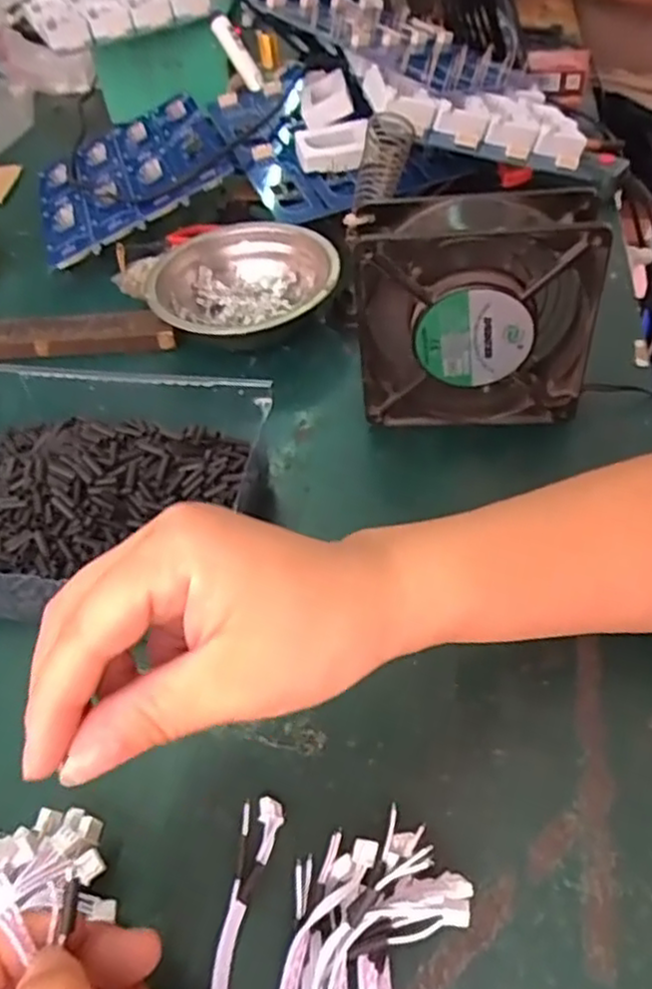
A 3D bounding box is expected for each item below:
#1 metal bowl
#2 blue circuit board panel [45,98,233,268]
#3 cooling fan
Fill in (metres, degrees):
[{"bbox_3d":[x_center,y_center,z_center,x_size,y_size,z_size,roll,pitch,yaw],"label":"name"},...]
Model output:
[{"bbox_3d":[-0.055,-0.138,0.489,0.123,0.042,0.124,-3,47,4],"label":"metal bowl"},{"bbox_3d":[-0.171,-0.277,0.604,0.159,0.012,0.195,-26,48,4],"label":"blue circuit board panel"},{"bbox_3d":[0.078,-0.092,0.379,0.118,0.123,0.038,0,48,7],"label":"cooling fan"}]

